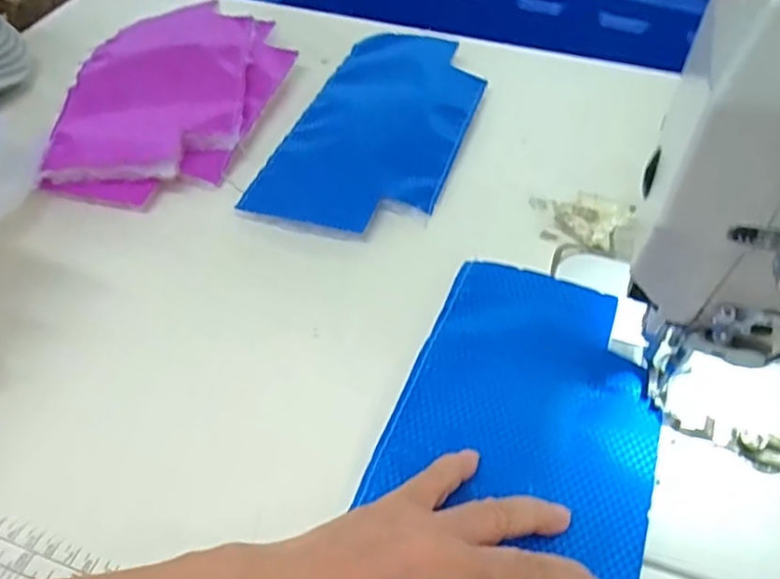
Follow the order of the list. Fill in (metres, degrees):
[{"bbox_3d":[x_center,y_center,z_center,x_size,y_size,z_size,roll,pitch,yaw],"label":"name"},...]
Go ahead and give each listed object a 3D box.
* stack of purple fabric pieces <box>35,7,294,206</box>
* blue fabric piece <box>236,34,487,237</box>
[{"bbox_3d":[-0.158,-0.146,0.478,0.141,0.030,0.217,1,50,2],"label":"stack of purple fabric pieces"},{"bbox_3d":[-0.005,-0.125,0.464,0.117,0.025,0.217,15,52,14],"label":"blue fabric piece"}]

